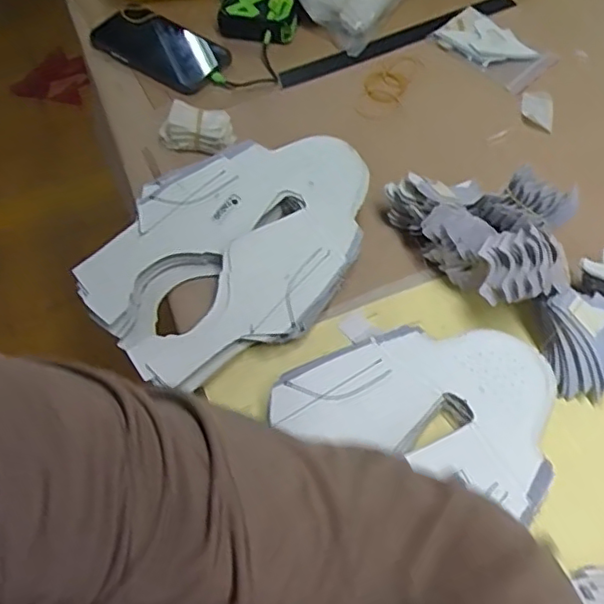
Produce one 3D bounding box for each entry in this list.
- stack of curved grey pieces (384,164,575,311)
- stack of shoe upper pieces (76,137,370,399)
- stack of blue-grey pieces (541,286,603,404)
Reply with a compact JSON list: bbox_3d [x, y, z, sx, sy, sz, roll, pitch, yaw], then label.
[{"bbox_3d":[0.165,-0.070,0.549,0.107,0.078,0.169,-29,62,-15],"label":"stack of curved grey pieces"},{"bbox_3d":[-0.055,-0.050,0.567,0.273,0.045,0.193,-35,64,-17],"label":"stack of shoe upper pieces"},{"bbox_3d":[0.225,0.033,0.501,0.060,0.051,0.079,3,59,4],"label":"stack of blue-grey pieces"}]

